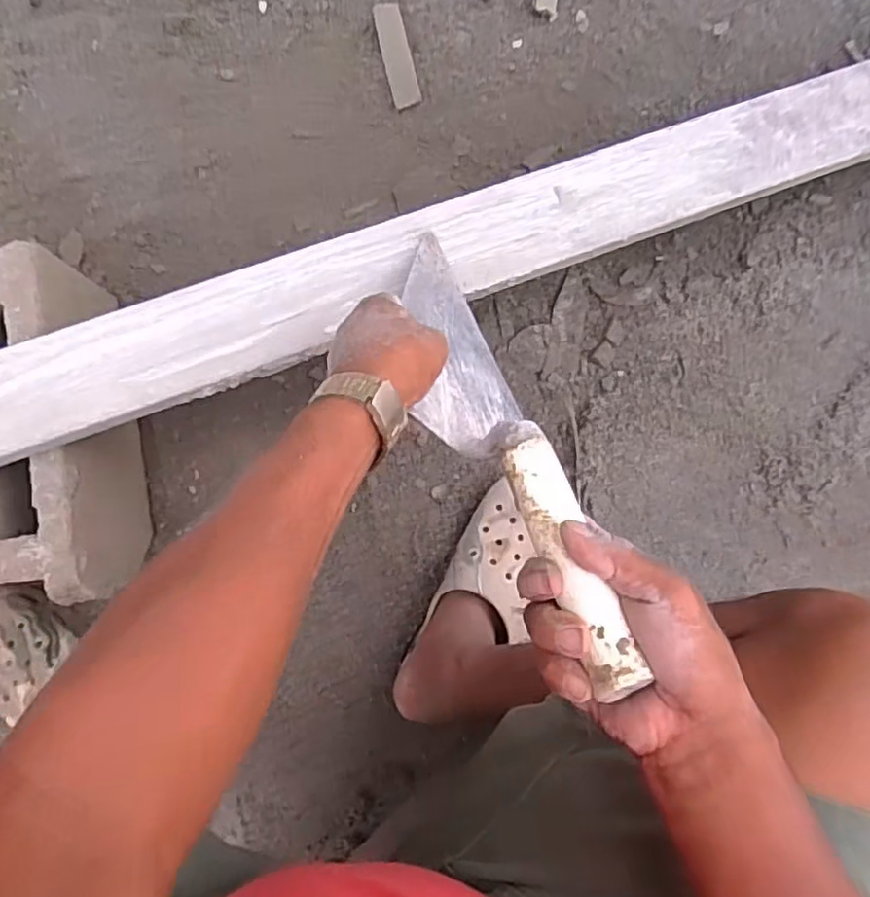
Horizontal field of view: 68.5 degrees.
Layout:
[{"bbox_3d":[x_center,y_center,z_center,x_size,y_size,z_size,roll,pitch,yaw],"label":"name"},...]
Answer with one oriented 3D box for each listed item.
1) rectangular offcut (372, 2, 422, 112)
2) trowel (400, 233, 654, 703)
[{"bbox_3d":[-0.041,-0.429,0.698,0.031,0.006,0.105,-14,101,0],"label":"rectangular offcut"},{"bbox_3d":[0.036,-0.009,0.419,0.072,0.080,0.353,-16,47,-5],"label":"trowel"}]

